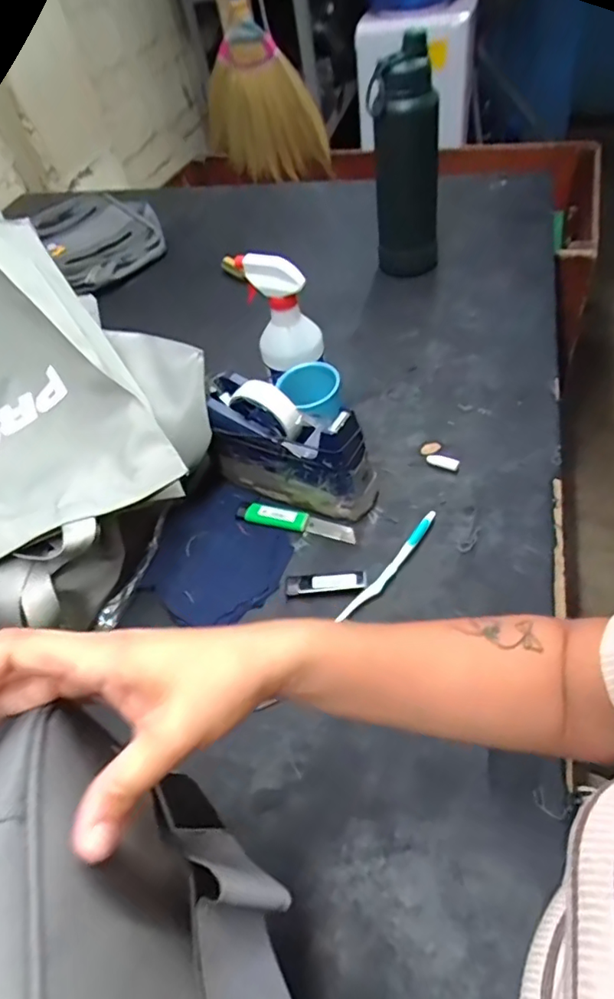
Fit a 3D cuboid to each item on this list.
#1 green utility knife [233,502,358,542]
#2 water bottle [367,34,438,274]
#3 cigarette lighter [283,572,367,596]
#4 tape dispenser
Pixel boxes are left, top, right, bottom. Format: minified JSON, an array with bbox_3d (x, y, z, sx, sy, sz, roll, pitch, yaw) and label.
[{"bbox_3d":[-0.013,0.023,0.615,0.132,0.011,0.025,10,53,19],"label":"green utility knife"},{"bbox_3d":[0.142,-0.453,0.790,0.089,0.289,0.094,2,51,12],"label":"water bottle"},{"bbox_3d":[0.018,0.080,0.555,0.080,0.008,0.020,-5,49,6],"label":"cigarette lighter"},{"bbox_3d":[-0.021,-0.057,0.613,0.193,0.112,0.064,19,56,25],"label":"tape dispenser"}]

